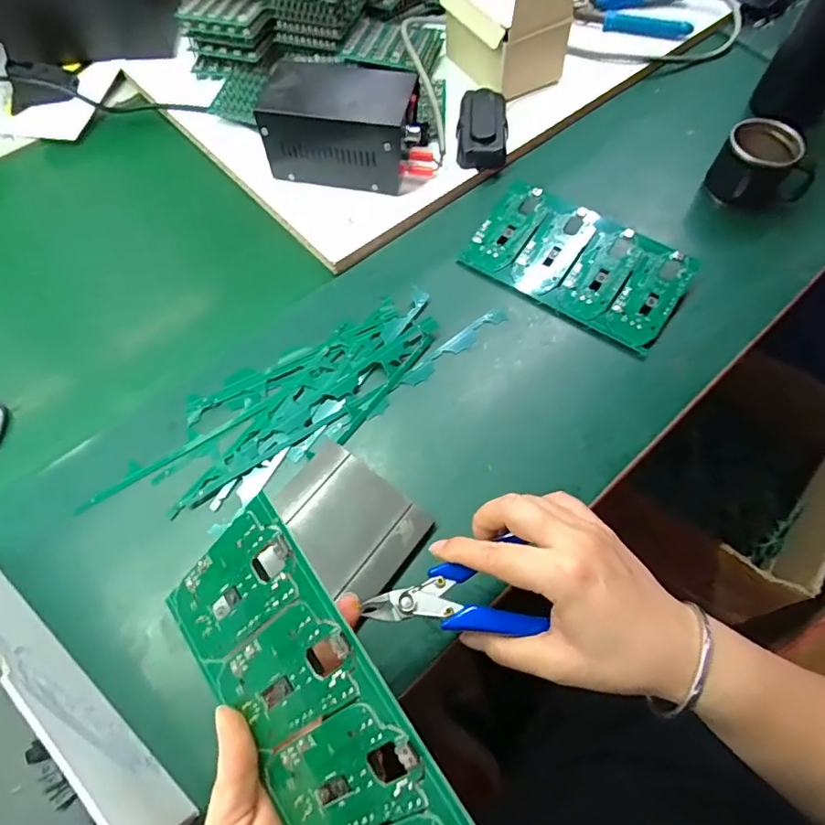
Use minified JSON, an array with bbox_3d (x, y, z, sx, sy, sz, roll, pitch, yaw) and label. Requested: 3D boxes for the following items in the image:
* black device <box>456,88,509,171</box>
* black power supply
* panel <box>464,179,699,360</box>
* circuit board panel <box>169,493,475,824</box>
[{"bbox_3d":[0.074,-0.299,0.555,0.051,0.029,0.102,4,64,1],"label":"black device"},{"bbox_3d":[-0.066,-0.282,0.511,0.142,0.084,0.087,12,65,5],"label":"black power supply"},{"bbox_3d":[0.150,-0.138,0.481,0.187,0.006,0.106,33,78,16],"label":"panel"},{"bbox_3d":[-0.044,0.140,0.236,0.186,0.102,0.004,53,29,15],"label":"circuit board panel"}]

